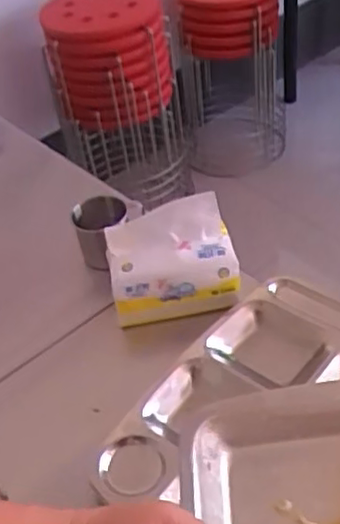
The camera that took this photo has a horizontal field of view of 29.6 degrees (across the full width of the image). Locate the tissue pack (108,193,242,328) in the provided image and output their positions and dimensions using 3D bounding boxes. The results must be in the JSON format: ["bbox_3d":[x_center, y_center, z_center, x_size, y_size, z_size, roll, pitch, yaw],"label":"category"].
[{"bbox_3d":[-0.001,-0.004,0.760,0.152,0.110,0.089,-7,42,-2],"label":"tissue pack"}]

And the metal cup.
[{"bbox_3d":[-0.092,-0.039,0.849,0.070,0.080,0.070,-3,42,2],"label":"metal cup"}]

